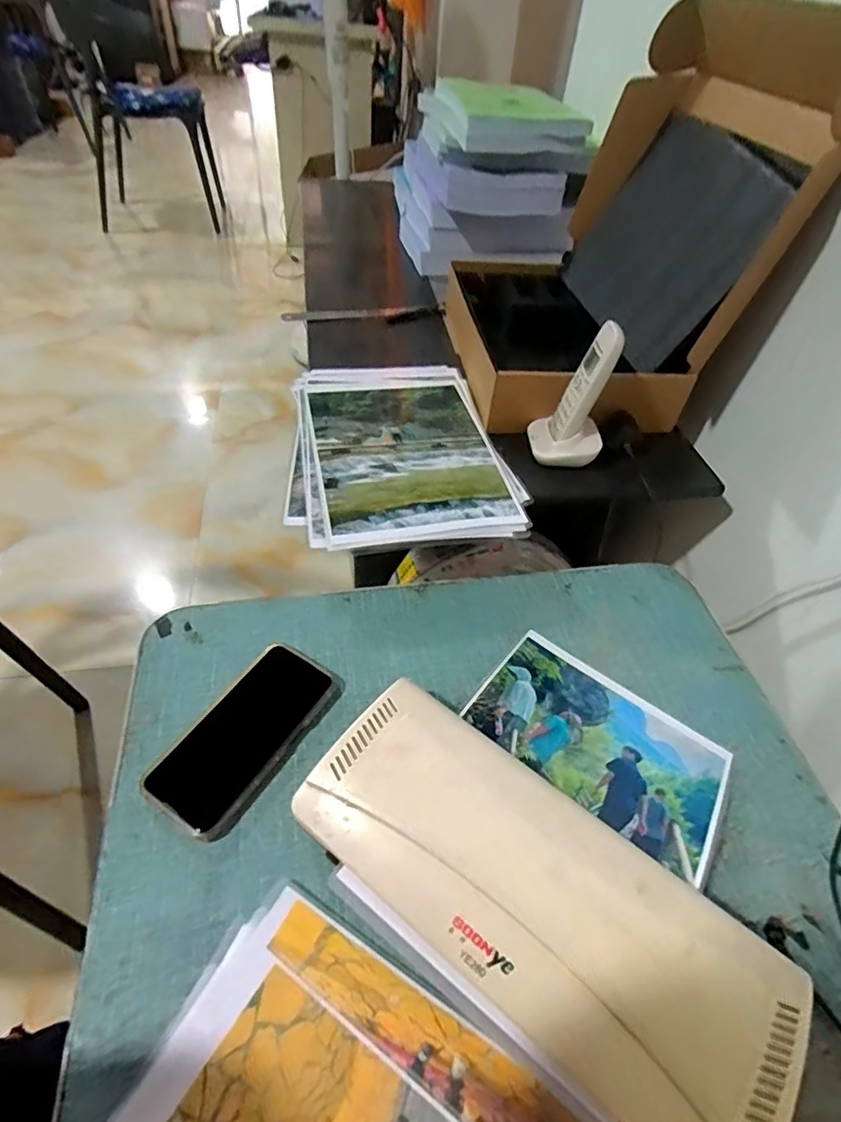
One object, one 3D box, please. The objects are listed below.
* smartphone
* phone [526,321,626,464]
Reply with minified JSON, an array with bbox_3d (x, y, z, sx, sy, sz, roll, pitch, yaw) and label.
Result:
[{"bbox_3d":[-0.148,0.146,0.472,0.077,0.015,0.161,28,51,19],"label":"smartphone"},{"bbox_3d":[0.174,-0.179,0.626,0.084,0.154,0.067,15,47,9],"label":"phone"}]

